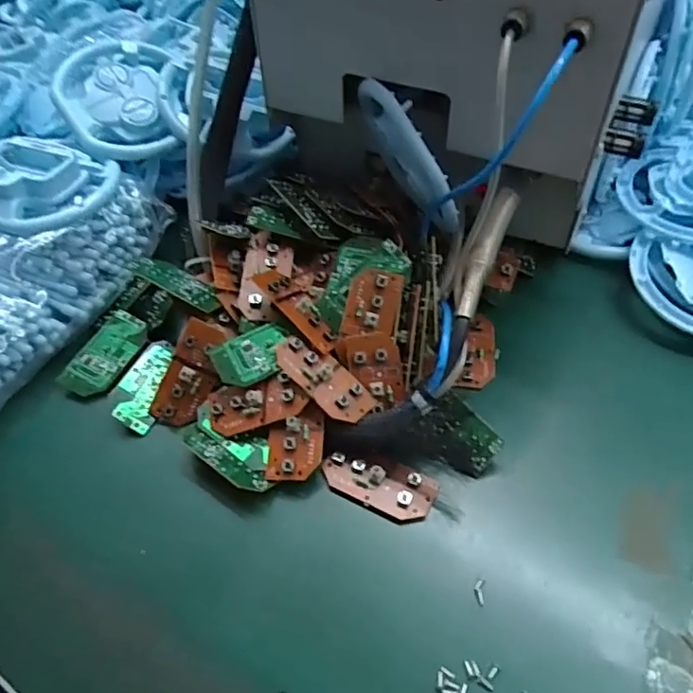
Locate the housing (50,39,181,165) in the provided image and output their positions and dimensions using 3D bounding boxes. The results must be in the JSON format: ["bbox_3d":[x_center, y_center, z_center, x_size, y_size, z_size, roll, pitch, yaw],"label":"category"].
[{"bbox_3d":[-0.172,-0.184,0.432,0.081,0.032,0.111,-9,70,-12],"label":"housing"}]

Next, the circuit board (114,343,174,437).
[{"bbox_3d":[-0.123,0.023,0.346,0.026,0.009,0.056,19,60,-12],"label":"circuit board"}]

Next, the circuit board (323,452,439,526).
[{"bbox_3d":[0.017,0.072,0.304,0.059,0.009,0.029,17,53,16],"label":"circuit board"}]

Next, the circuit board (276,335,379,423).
[{"bbox_3d":[-0.013,0.017,0.317,0.060,0.006,0.027,40,60,9],"label":"circuit board"}]

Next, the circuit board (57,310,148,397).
[{"bbox_3d":[-0.152,0.004,0.366,0.034,0.007,0.060,14,52,14],"label":"circuit board"}]

